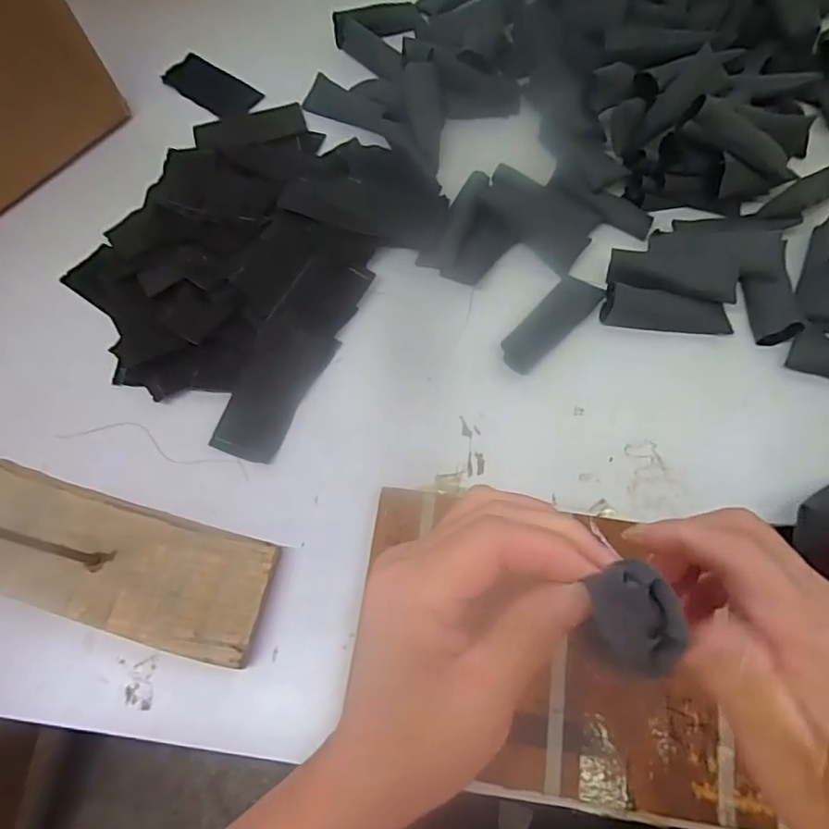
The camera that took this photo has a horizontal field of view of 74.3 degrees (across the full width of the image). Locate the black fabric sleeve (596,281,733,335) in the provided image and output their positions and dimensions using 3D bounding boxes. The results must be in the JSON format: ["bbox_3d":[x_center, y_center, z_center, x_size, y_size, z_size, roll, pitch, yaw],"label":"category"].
[{"bbox_3d":[0.213,-0.088,0.459,0.102,0.032,0.027,7,68,5],"label":"black fabric sleeve"}]

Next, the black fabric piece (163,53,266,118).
[{"bbox_3d":[-0.225,-0.363,0.609,0.113,0.004,0.054,35,73,12],"label":"black fabric piece"}]

